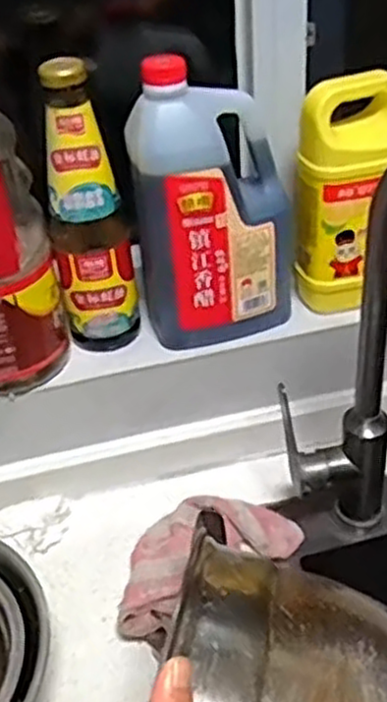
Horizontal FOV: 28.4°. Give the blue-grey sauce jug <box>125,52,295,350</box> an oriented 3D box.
[{"bbox_3d":[0.019,-0.130,0.699,0.139,0.254,0.074,-15,40,-11],"label":"blue-grey sauce jug"}]

